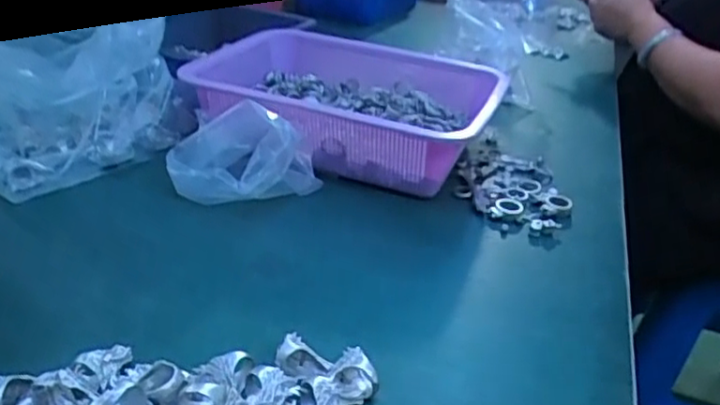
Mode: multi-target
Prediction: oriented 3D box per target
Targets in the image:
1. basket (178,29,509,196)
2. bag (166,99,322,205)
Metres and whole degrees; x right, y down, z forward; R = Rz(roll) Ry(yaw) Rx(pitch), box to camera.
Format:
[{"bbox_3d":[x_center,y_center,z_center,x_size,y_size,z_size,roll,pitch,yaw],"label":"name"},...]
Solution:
[{"bbox_3d":[-0.030,-0.103,0.642,0.302,0.100,0.215,18,31,22],"label":"basket"},{"bbox_3d":[-0.100,-0.038,0.562,0.130,0.082,0.053,2,29,-7],"label":"bag"}]

